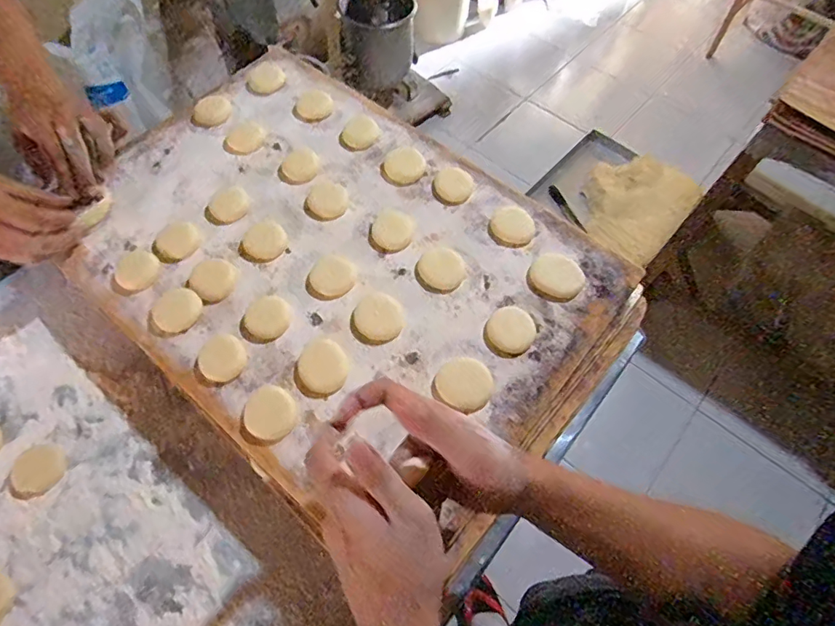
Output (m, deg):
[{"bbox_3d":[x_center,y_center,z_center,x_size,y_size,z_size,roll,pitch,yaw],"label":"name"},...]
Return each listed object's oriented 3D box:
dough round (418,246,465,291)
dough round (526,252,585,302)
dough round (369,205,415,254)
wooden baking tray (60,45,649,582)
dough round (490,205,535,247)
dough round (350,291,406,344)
[{"bbox_3d":[0.027,-0.050,0.546,0.048,0.004,0.054,-12,63,-7],"label":"dough round"},{"bbox_3d":[0.151,-0.039,0.536,0.056,0.006,0.057,0,62,0],"label":"dough round"},{"bbox_3d":[-0.029,-0.097,0.569,0.051,0.005,0.061,0,62,0],"label":"dough round"},{"bbox_3d":[-0.093,-0.070,0.565,0.597,0.023,0.426,38,68,18],"label":"wooden baking tray"},{"bbox_3d":[0.113,-0.104,0.578,0.047,0.007,0.053,-37,68,-18],"label":"dough round"},{"bbox_3d":[-0.042,0.006,0.516,0.055,0.008,0.053,0,62,0],"label":"dough round"}]

